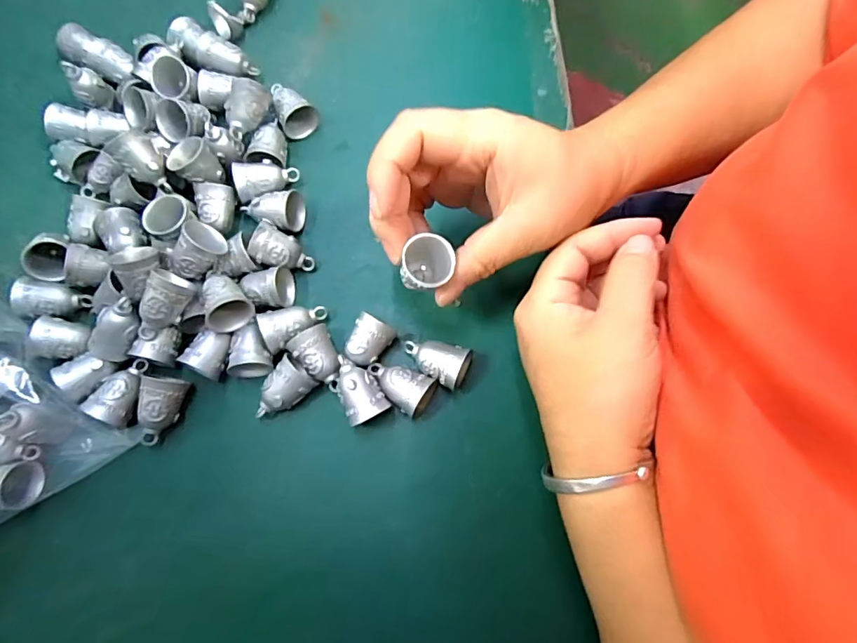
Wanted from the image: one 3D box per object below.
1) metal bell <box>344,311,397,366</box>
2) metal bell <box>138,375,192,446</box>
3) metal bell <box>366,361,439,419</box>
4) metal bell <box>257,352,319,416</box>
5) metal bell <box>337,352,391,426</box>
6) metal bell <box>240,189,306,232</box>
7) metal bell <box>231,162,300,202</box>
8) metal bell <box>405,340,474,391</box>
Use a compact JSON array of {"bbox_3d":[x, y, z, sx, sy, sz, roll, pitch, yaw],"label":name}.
[{"bbox_3d":[-0.034,0.013,0.273,0.022,0.023,0.027,29,78,6],"label":"metal bell"},{"bbox_3d":[-0.146,0.049,0.264,0.020,0.024,0.036,11,77,2],"label":"metal bell"},{"bbox_3d":[-0.016,0.035,0.268,0.037,0.022,0.023,30,78,6],"label":"metal bell"},{"bbox_3d":[-0.080,0.040,0.267,0.023,0.026,0.034,41,80,8],"label":"metal bell"},{"bbox_3d":[-0.039,0.037,0.266,0.021,0.027,0.037,-28,78,-7],"label":"metal bell"},{"bbox_3d":[-0.093,-0.066,0.295,0.034,0.018,0.023,-8,77,-2],"label":"metal bell"},{"bbox_3d":[-0.100,-0.088,0.299,0.037,0.019,0.020,-16,77,-4],"label":"metal bell"},{"bbox_3d":[0.004,0.022,0.273,0.036,0.021,0.023,23,78,5],"label":"metal bell"}]

